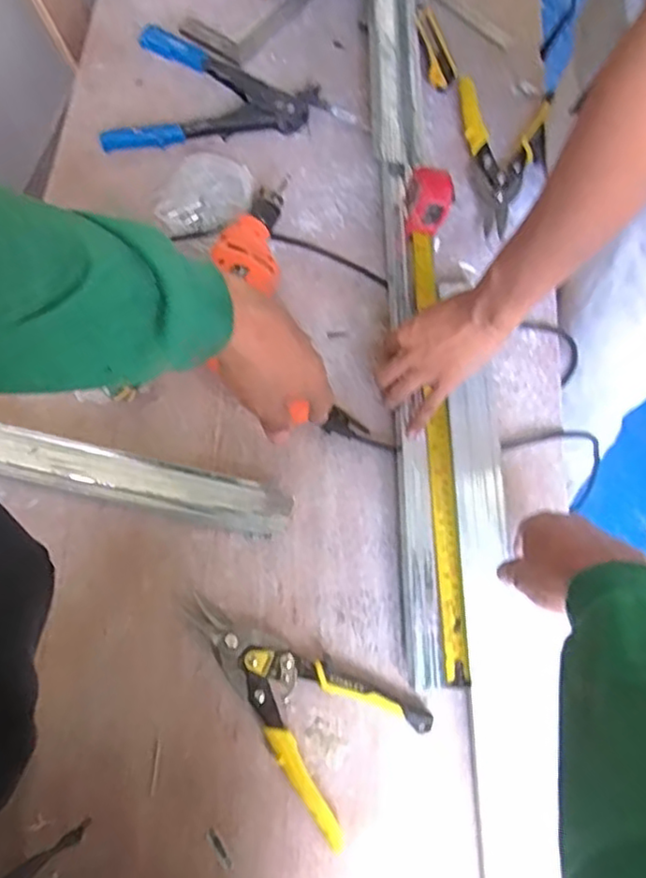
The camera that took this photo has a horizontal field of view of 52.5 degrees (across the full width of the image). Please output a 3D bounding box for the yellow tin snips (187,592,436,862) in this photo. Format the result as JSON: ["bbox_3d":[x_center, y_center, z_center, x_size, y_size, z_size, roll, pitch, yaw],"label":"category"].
[{"bbox_3d":[-0.007,0.222,0.599,0.128,0.027,0.232,-33,75,-13],"label":"yellow tin snips"}]

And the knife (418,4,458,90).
[{"bbox_3d":[0.144,-0.509,0.846,0.037,0.014,0.141,-7,71,-5],"label":"knife"}]

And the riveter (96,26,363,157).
[{"bbox_3d":[-0.125,-0.449,0.822,0.295,0.024,0.175,-7,71,-4],"label":"riveter"}]

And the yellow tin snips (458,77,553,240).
[{"bbox_3d":[0.209,-0.346,0.794,0.113,0.020,0.211,12,70,3],"label":"yellow tin snips"}]

